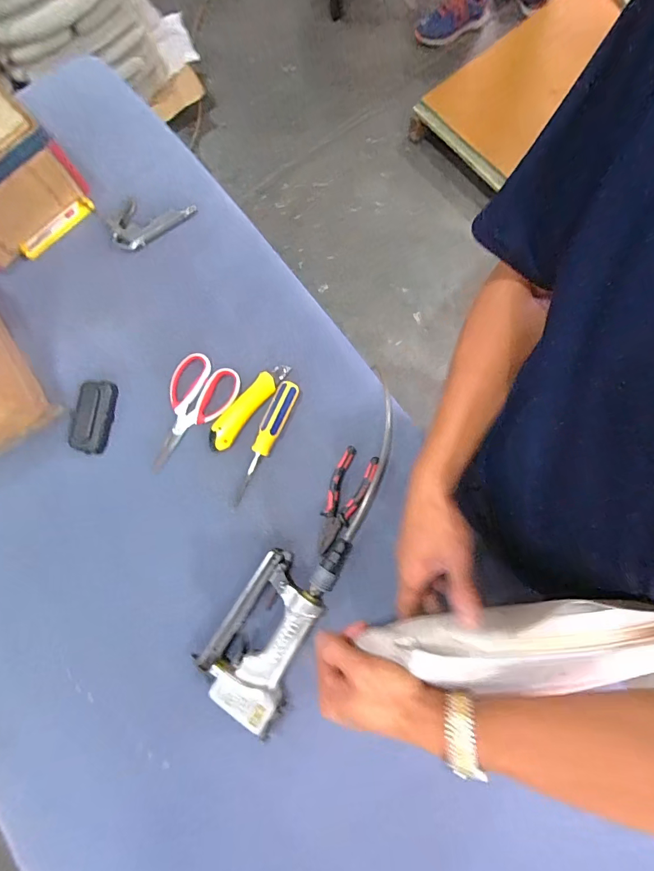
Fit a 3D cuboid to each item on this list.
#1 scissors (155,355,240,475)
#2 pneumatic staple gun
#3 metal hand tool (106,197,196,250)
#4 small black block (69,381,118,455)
[{"bbox_3d":[-0.205,-0.031,0.591,0.093,0.009,0.177,27,81,5],"label":"scissors"},{"bbox_3d":[-0.073,0.237,0.533,0.119,0.040,0.244,26,81,5],"label":"pneumatic staple gun"},{"bbox_3d":[-0.288,-0.354,0.652,0.135,0.012,0.075,-35,81,-6],"label":"metal hand tool"},{"bbox_3d":[-0.347,-0.028,0.599,0.051,0.018,0.106,6,80,2],"label":"small black block"}]

